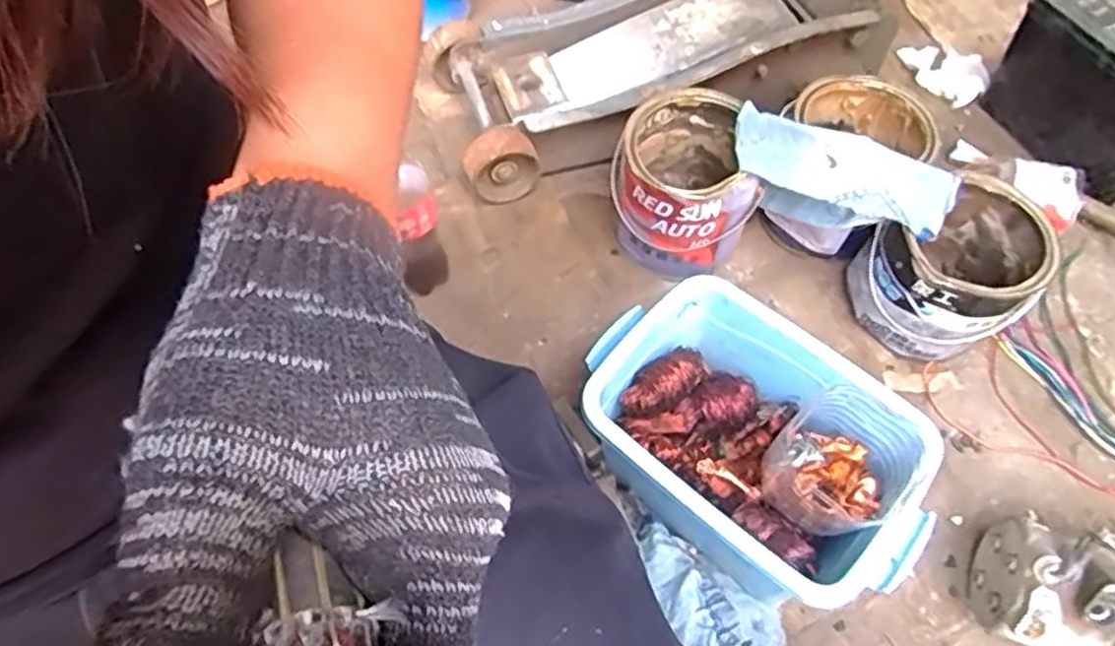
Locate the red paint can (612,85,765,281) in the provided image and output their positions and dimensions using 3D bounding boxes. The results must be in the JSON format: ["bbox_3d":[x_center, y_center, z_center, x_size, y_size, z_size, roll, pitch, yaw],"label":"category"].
[{"bbox_3d":[0.139,-0.157,0.826,0.150,0.138,0.168,3,59,0],"label":"red paint can"}]

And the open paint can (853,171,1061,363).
[{"bbox_3d":[0.412,-0.051,0.761,0.148,0.145,0.138,1,59,-2],"label":"open paint can"}]

